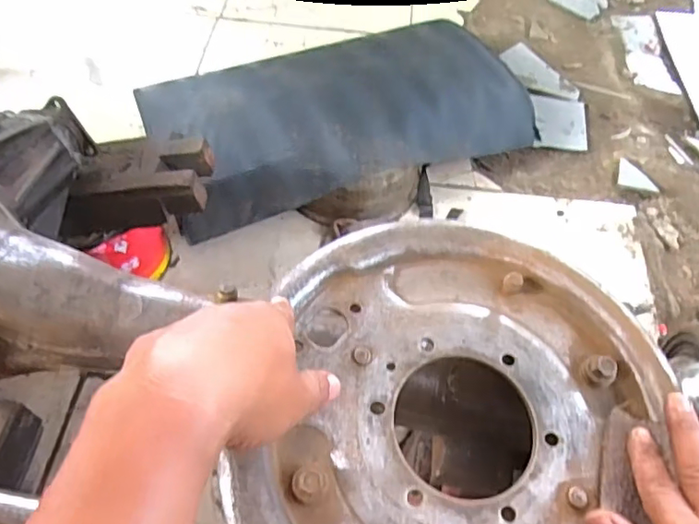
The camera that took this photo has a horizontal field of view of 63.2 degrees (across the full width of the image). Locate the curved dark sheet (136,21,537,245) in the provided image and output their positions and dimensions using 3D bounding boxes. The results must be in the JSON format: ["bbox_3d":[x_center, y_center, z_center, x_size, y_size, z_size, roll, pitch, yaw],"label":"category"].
[{"bbox_3d":[-0.008,-0.256,0.926,0.603,0.074,0.318,-22,61,-17],"label":"curved dark sheet"}]

